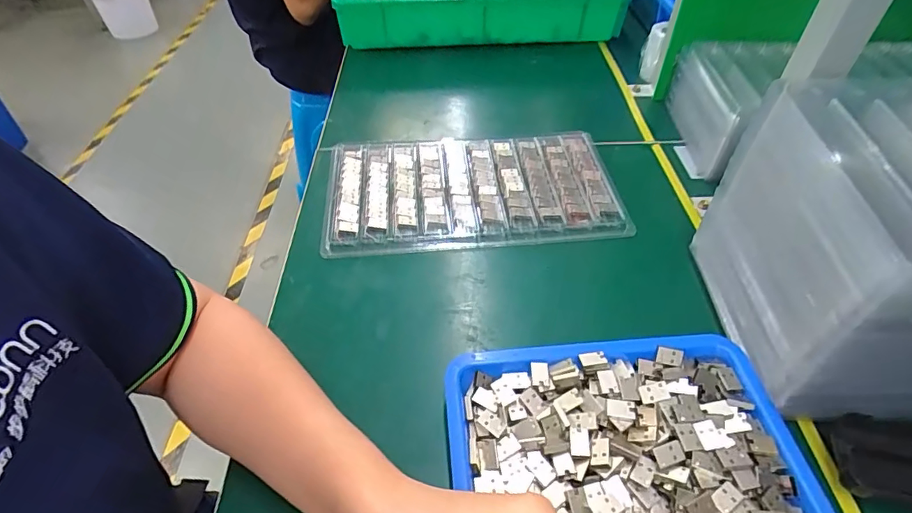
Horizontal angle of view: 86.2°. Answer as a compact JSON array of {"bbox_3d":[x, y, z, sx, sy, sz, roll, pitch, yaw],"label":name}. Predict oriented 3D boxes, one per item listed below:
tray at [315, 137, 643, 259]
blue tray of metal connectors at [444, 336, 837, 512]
[{"bbox_3d":[0.016,-0.071,0.511,0.292,0.018,0.163,-3,48,-2],"label":"tray"},{"bbox_3d":[0.108,0.133,0.305,0.216,0.030,0.167,-4,48,-3],"label":"blue tray of metal connectors"}]

